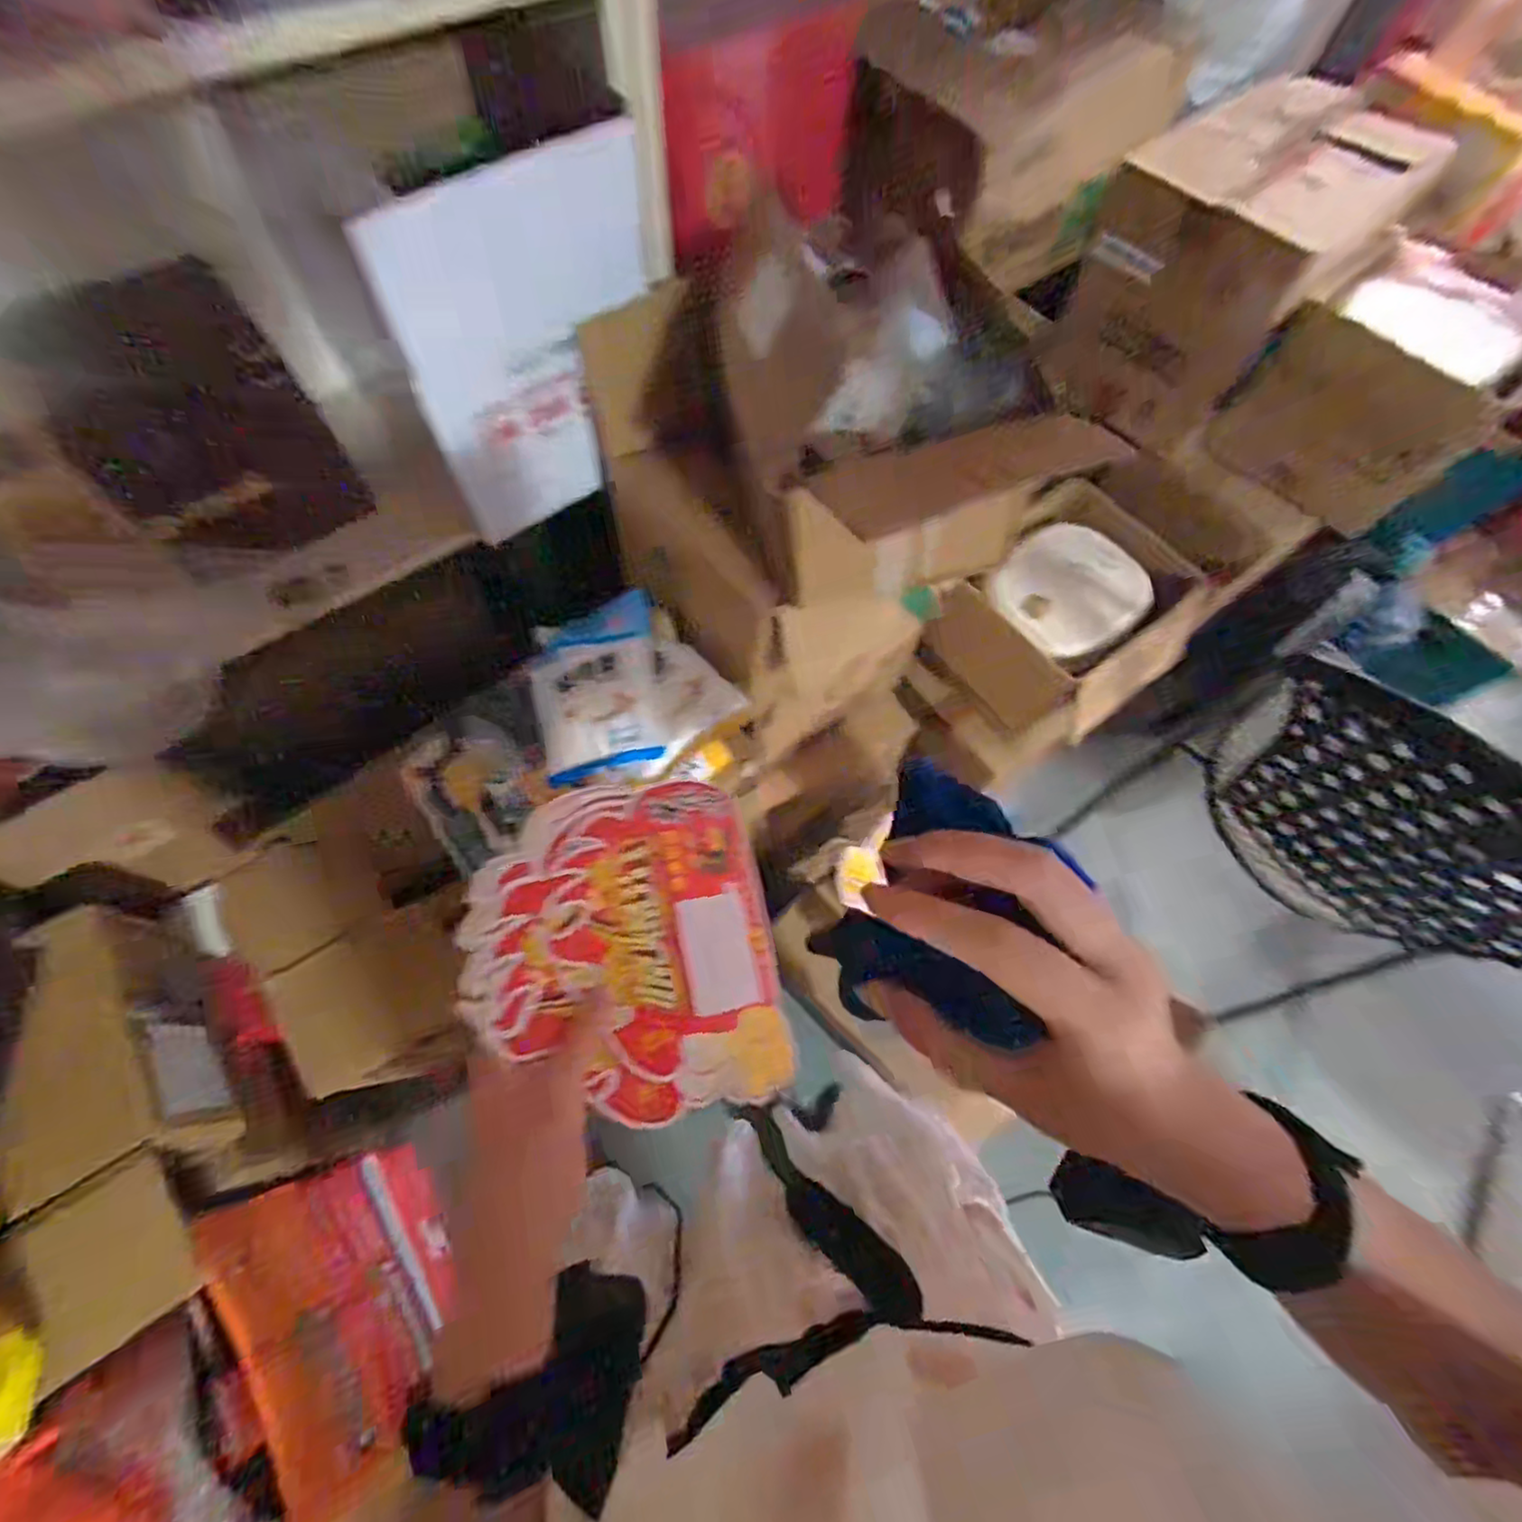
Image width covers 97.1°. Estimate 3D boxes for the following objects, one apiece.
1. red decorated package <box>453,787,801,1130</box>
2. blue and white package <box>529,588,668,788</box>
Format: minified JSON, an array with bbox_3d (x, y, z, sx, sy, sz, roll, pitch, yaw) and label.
[{"bbox_3d":[-0.073,0.102,0.389,0.178,0.014,0.184,3,65,-27],"label":"red decorated package"},{"bbox_3d":[-0.183,-0.089,0.789,0.123,0.035,0.209,-12,71,5],"label":"blue and white package"}]

